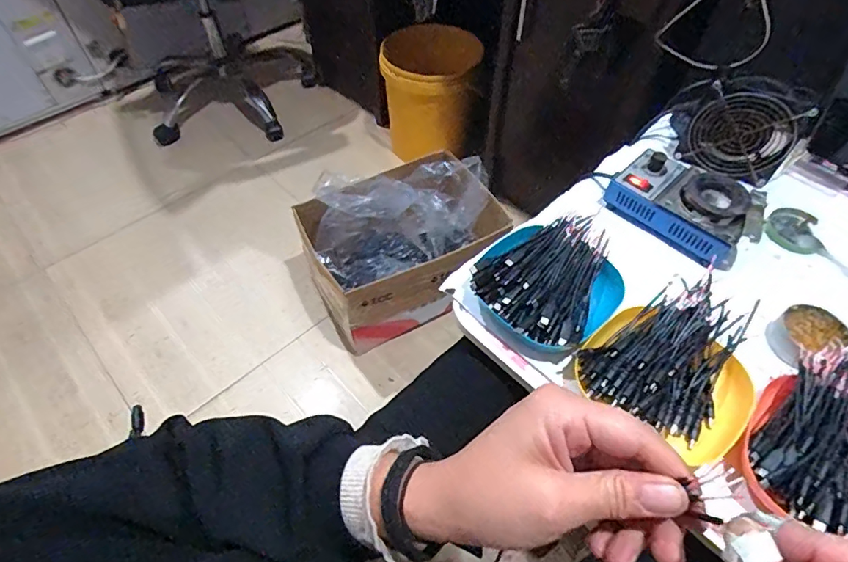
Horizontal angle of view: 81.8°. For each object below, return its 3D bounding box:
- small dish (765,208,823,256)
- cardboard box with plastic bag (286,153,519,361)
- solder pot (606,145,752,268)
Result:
[{"bbox_3d":[0.449,-0.060,0.590,0.062,0.015,0.059,0,54,0],"label":"small dish"},{"bbox_3d":[-0.050,-0.083,1.047,0.371,0.290,0.266,-25,58,-17],"label":"cardboard box with plastic bag"},{"bbox_3d":[0.305,-0.092,0.573,0.090,0.056,0.156,-37,62,-24],"label":"solder pot"}]

